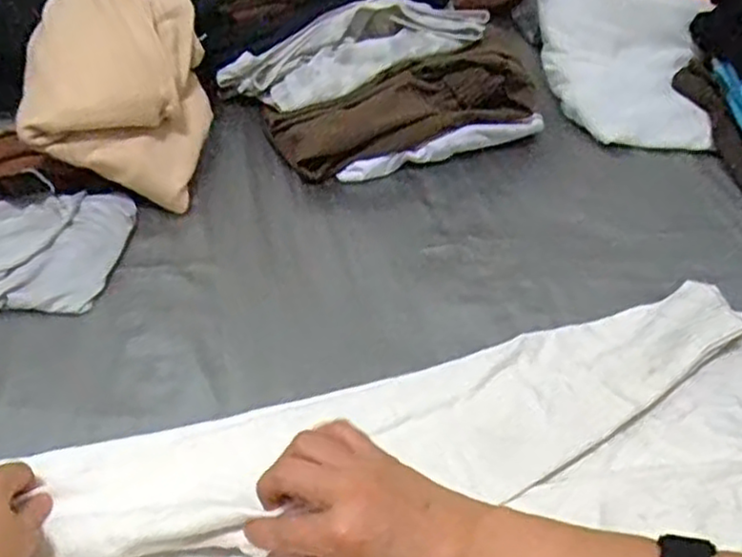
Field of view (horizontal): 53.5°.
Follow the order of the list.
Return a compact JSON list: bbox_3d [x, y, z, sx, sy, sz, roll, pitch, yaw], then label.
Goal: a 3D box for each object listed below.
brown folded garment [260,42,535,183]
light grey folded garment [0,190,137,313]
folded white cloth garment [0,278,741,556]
[{"bbox_3d":[0.034,-0.186,0.775,0.269,0.079,0.099,-13,47,-17],"label":"brown folded garment"},{"bbox_3d":[-0.298,-0.033,0.627,0.162,0.036,0.128,2,44,-2],"label":"light grey folded garment"},{"bbox_3d":[0.054,0.138,0.480,0.559,0.035,0.237,-15,47,-19],"label":"folded white cloth garment"}]

